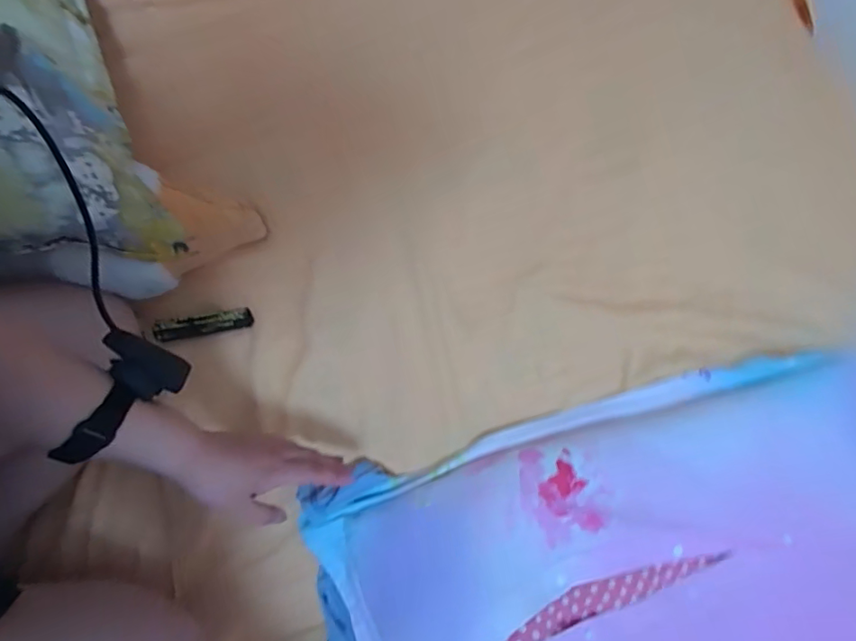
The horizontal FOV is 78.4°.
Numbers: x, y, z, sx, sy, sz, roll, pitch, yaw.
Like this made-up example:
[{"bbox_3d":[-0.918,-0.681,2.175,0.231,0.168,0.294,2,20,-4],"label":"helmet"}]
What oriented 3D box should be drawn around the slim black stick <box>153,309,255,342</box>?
[{"bbox_3d":[-0.269,0.005,0.629,0.114,0.010,0.025,-9,82,-5],"label":"slim black stick"}]

